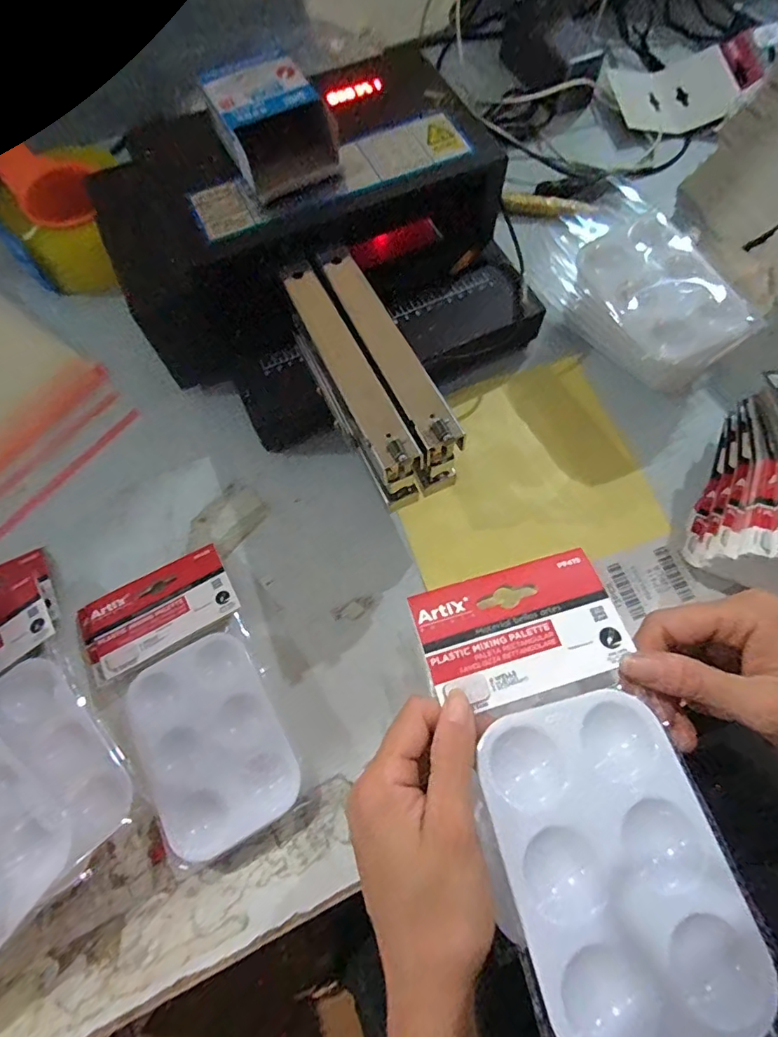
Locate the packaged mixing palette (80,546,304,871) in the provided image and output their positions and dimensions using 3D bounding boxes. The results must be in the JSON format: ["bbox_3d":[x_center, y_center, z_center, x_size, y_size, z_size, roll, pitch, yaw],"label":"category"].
[{"bbox_3d":[-0.136,0.116,0.340,0.103,0.018,0.194,-28,66,-12],"label":"packaged mixing palette"}]

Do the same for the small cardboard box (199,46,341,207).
[{"bbox_3d":[-0.085,-0.289,0.369,0.073,0.038,0.093,-26,72,-8],"label":"small cardboard box"}]

